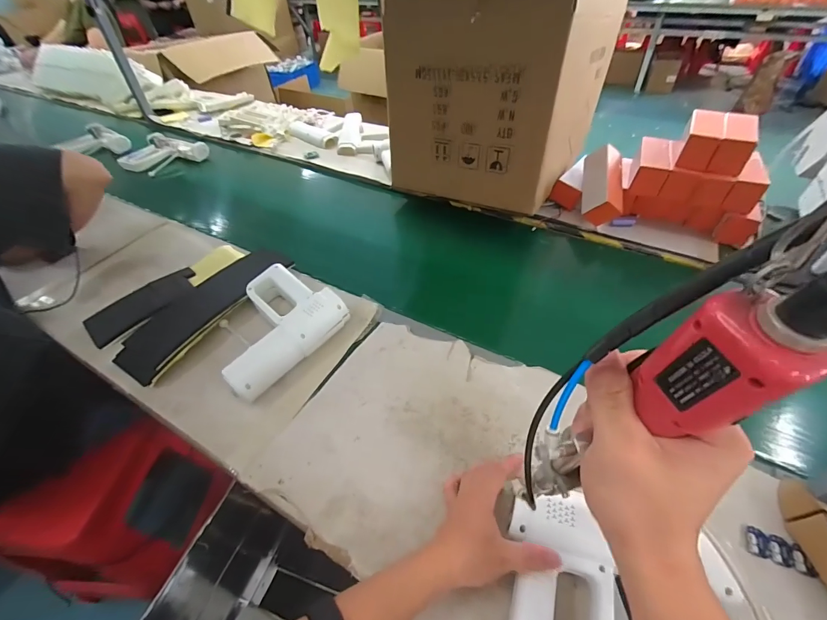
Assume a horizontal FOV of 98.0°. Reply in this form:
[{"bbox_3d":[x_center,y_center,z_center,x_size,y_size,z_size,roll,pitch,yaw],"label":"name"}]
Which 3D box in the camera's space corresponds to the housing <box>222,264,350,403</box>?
[{"bbox_3d":[-0.246,0.034,0.614,0.192,0.058,0.216,27,55,25],"label":"housing"}]

